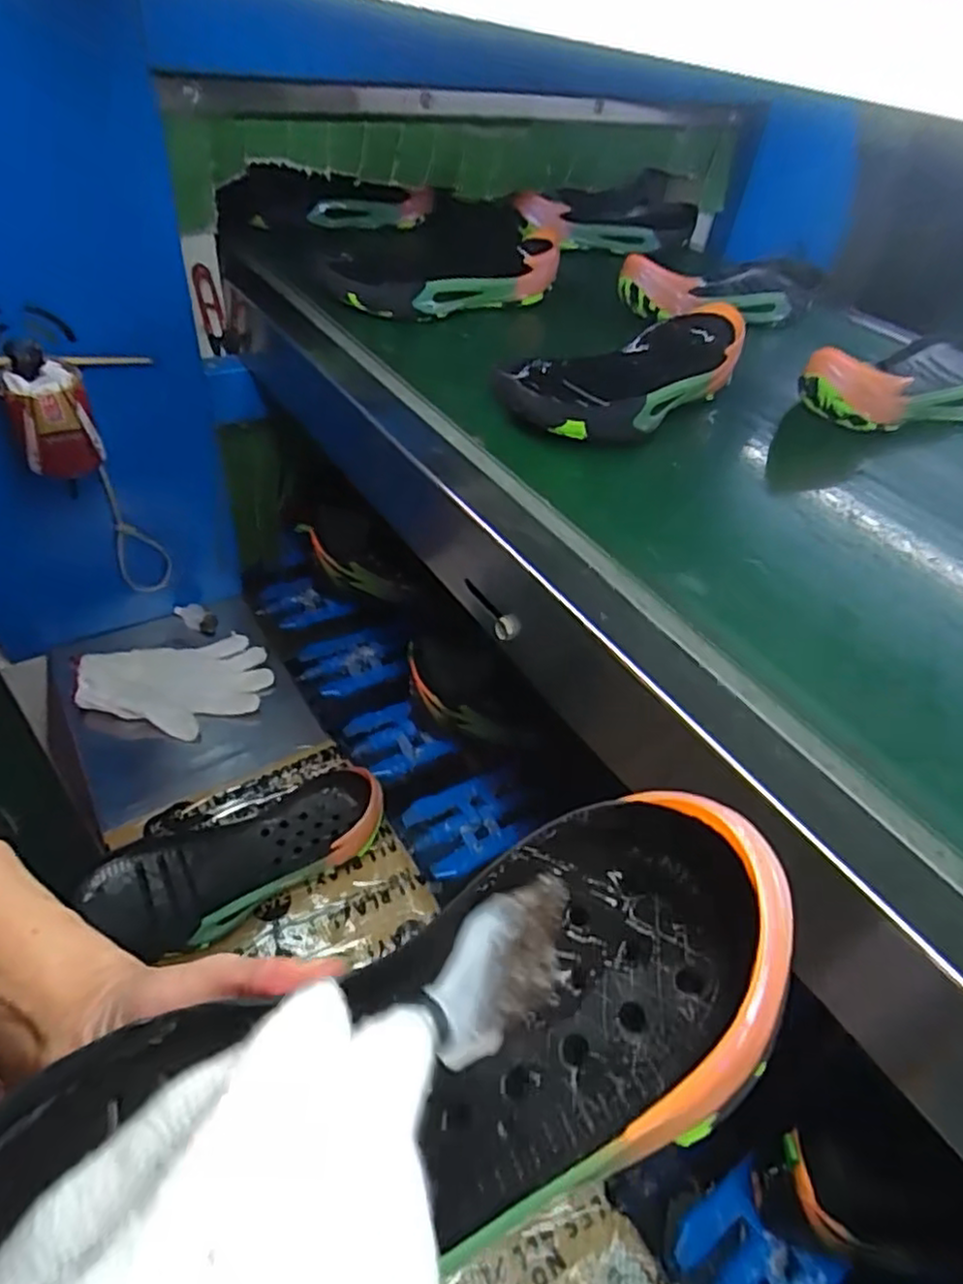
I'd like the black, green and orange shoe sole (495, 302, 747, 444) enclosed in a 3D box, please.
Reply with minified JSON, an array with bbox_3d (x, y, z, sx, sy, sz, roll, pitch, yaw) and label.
[{"bbox_3d":[0.127,-0.229,0.584,0.101,0.050,0.265,32,49,32],"label":"black, green and orange shoe sole"}]

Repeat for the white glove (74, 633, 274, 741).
[{"bbox_3d":[-0.344,0.050,0.783,0.195,0.023,0.123,-13,59,-27],"label":"white glove"}]

